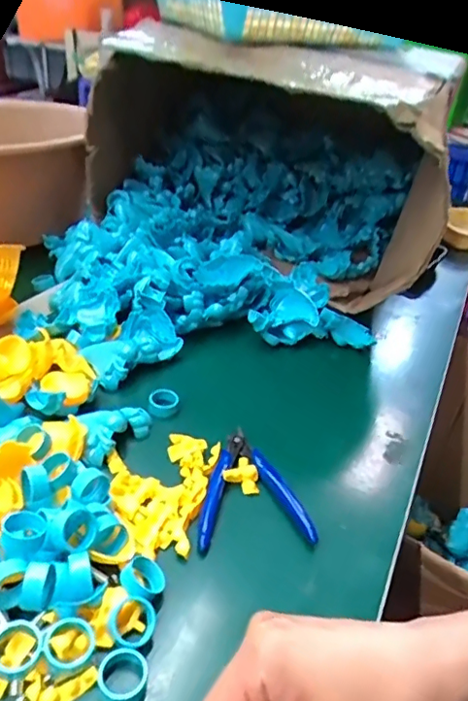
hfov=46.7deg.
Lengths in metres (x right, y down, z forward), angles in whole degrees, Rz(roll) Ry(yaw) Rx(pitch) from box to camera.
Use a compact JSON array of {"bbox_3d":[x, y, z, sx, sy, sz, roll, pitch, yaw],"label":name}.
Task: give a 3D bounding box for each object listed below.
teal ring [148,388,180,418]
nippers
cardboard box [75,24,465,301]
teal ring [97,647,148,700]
[{"bbox_3d":[-0.061,0.046,0.472,0.025,0.016,0.020,3,33,-5],"label":"teal ring"},{"bbox_3d":[0.008,0.097,0.402,0.078,0.017,0.105,-1,33,-12],"label":"nippers"},{"bbox_3d":[0.049,-0.233,0.680,0.418,0.241,0.248,17,34,16],"label":"cardboard box"},{"bbox_3d":[-0.057,0.170,0.281,0.025,0.013,0.025,5,32,-3],"label":"teal ring"}]

